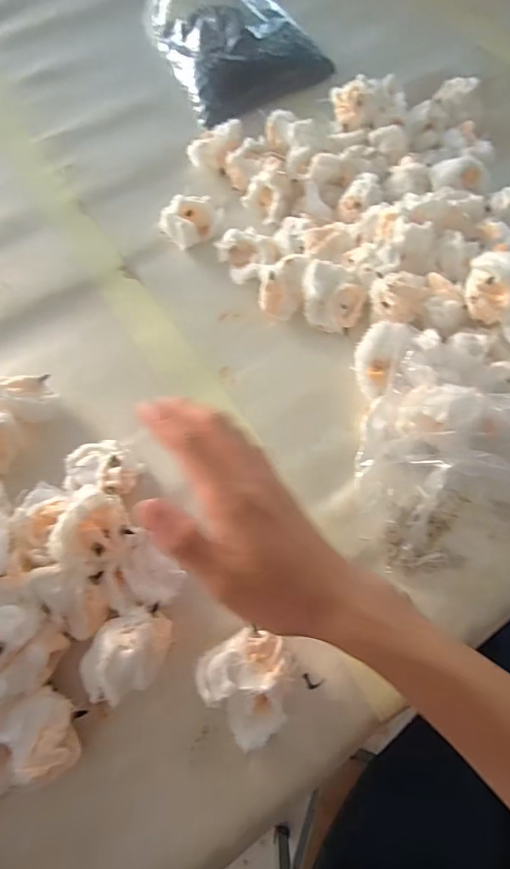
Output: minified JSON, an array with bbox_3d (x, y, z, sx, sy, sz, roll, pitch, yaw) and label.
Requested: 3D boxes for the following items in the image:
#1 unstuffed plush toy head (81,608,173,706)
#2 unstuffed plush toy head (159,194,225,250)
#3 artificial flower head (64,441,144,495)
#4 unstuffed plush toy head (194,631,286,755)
[{"bbox_3d":[-0.088,0.148,0.312,0.050,0.044,0.059,15,68,8],"label":"unstuffed plush toy head"},{"bbox_3d":[-0.068,-0.227,0.494,0.059,0.034,0.042,-33,70,-12],"label":"unstuffed plush toy head"},{"bbox_3d":[-0.121,0.026,0.375,0.053,0.033,0.048,3,67,3],"label":"artificial flower head"},{"bbox_3d":[-0.002,0.165,0.309,0.057,0.027,0.062,-37,71,-13],"label":"unstuffed plush toy head"}]

